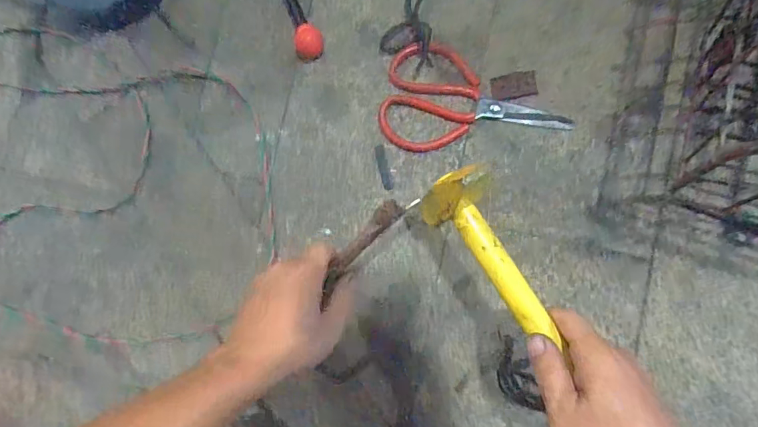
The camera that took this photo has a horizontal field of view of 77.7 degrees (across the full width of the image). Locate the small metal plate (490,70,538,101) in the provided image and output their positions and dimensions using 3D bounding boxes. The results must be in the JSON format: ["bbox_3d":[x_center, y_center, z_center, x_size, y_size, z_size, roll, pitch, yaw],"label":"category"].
[{"bbox_3d":[0.139,-0.131,0.483,0.045,0.004,0.026,-10,85,7],"label":"small metal plate"}]

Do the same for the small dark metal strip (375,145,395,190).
[{"bbox_3d":[0.005,-0.049,0.495,0.011,0.004,0.049,-16,84,6],"label":"small dark metal strip"}]

